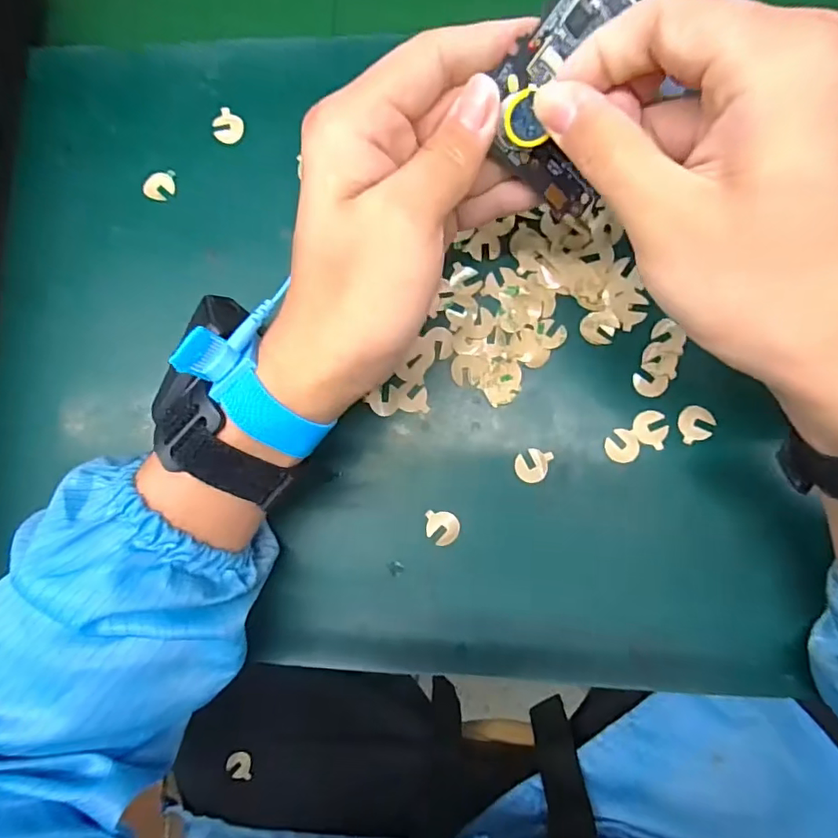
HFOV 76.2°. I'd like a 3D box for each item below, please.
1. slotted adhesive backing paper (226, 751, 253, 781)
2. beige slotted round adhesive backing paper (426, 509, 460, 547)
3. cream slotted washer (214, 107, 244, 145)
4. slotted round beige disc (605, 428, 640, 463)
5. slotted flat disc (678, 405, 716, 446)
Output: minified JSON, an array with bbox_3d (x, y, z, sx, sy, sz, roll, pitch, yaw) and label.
[{"bbox_3d":[-0.134,0.259,0.398,0.017,0.004,0.020,-5,66,-22],"label":"slotted adhesive backing paper"},{"bbox_3d":[0.013,0.058,0.284,0.017,0.004,0.018,0,84,4],"label":"beige slotted round adhesive backing paper"},{"bbox_3d":[-0.112,-0.172,0.315,0.018,0.004,0.020,26,80,0],"label":"cream slotted washer"},{"bbox_3d":[0.106,0.014,0.279,0.017,0.004,0.017,0,84,4],"label":"slotted round beige disc"},{"bbox_3d":[0.143,0.002,0.275,0.017,0.004,0.018,0,84,4],"label":"slotted flat disc"}]

